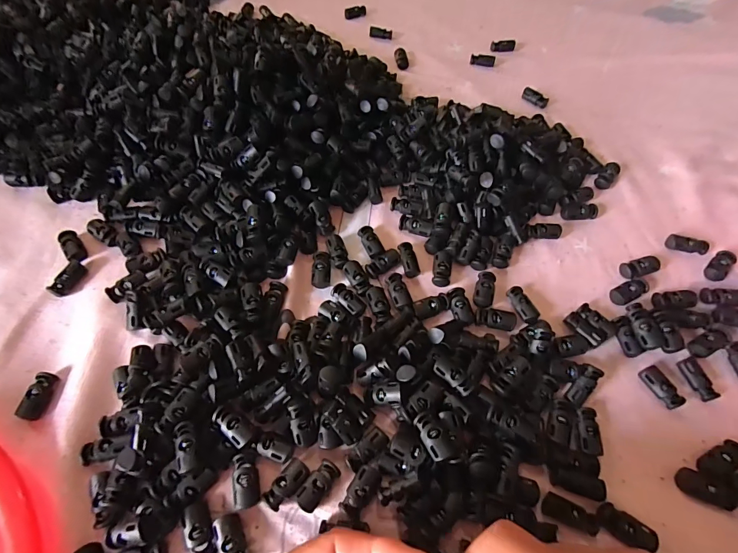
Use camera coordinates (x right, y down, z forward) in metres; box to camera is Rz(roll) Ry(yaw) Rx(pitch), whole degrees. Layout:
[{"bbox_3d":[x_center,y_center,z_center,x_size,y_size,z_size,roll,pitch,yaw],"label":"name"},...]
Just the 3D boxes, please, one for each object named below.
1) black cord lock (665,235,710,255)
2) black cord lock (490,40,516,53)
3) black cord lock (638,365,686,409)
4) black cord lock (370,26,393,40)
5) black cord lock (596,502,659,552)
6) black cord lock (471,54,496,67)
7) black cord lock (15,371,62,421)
[{"bbox_3d":[0.257,-0.027,0.315,0.029,0.008,0.015,14,60,8],"label":"black cord lock"},{"bbox_3d":[0.160,-0.273,0.460,0.030,0.010,0.014,0,59,0],"label":"black cord lock"},{"bbox_3d":[0.189,0.072,0.253,0.013,0.007,0.027,-28,63,-16],"label":"black cord lock"},{"bbox_3d":[0.015,-0.292,0.467,0.027,0.006,0.015,2,59,1],"label":"black cord lock"},{"bbox_3d":[0.140,0.136,0.211,0.028,0.006,0.014,25,62,28],"label":"black cord lock"},{"bbox_3d":[0.130,-0.246,0.442,0.027,0.008,0.010,7,59,4],"label":"black cord lock"},{"bbox_3d":[-0.203,0.072,0.239,0.014,0.007,0.028,8,59,4],"label":"black cord lock"}]

